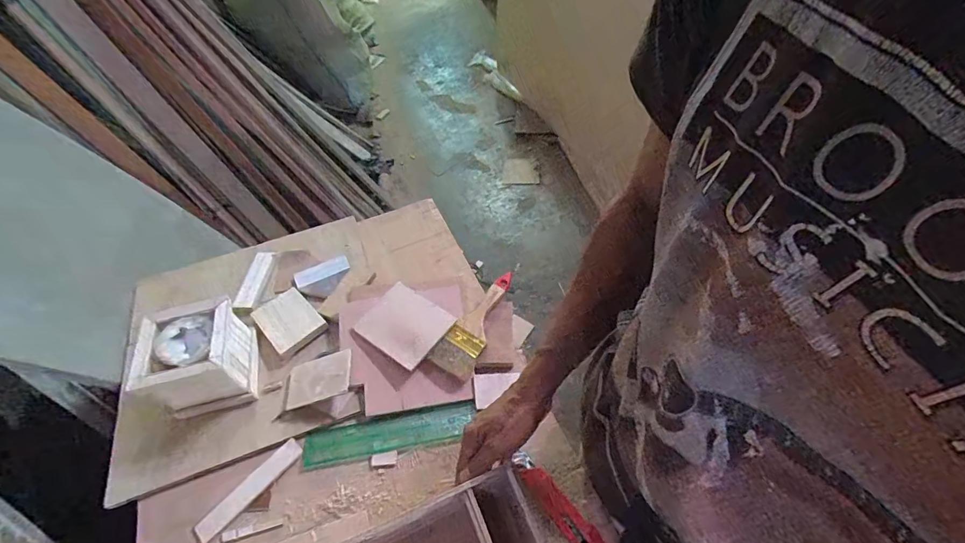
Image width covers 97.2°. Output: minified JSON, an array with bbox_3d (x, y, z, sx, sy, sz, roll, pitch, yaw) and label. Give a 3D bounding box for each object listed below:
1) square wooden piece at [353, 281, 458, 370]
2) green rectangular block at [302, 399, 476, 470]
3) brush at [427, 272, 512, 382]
[{"bbox_3d":[-0.114,0.077,0.632,0.118,0.007,0.100,30,65,24],"label":"square wooden piece"},{"bbox_3d":[-0.123,0.218,0.575,0.226,0.009,0.049,-12,53,-4],"label":"green rectangular block"},{"bbox_3d":[-0.002,0.075,0.639,0.055,0.022,0.185,27,59,22],"label":"brush"}]

